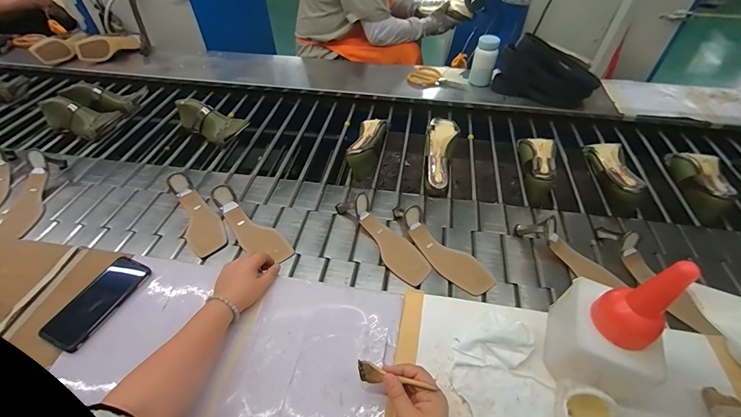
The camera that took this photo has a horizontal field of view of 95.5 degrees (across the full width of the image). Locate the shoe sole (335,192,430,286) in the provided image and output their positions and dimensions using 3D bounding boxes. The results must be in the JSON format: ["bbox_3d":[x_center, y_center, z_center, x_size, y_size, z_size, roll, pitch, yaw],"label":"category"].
[{"bbox_3d":[0.028,0.048,0.718,0.075,0.058,0.257,-28,53,-24],"label":"shoe sole"}]

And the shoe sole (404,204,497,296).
[{"bbox_3d":[0.157,0.080,0.685,0.077,0.060,0.210,-30,54,-26],"label":"shoe sole"}]

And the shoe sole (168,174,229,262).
[{"bbox_3d":[-0.393,0.008,0.754,0.081,0.064,0.214,-29,53,-25],"label":"shoe sole"}]

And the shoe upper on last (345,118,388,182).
[{"bbox_3d":[-0.010,-0.168,0.917,0.075,0.093,0.188,17,53,15],"label":"shoe upper on last"}]

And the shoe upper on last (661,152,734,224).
[{"bbox_3d":[0.782,-0.066,0.792,0.061,0.060,0.206,5,47,5],"label":"shoe upper on last"}]

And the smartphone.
[{"bbox_3d":[-0.477,0.161,0.592,0.079,0.010,0.166,23,55,14],"label":"smartphone"}]

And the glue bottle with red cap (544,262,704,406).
[{"bbox_3d":[0.318,0.149,0.438,0.101,0.220,0.126,12,50,12],"label":"glue bottle with red cap"}]

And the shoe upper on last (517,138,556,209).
[{"bbox_3d":[0.415,-0.100,0.846,0.081,0.077,0.204,12,47,11],"label":"shoe upper on last"}]

